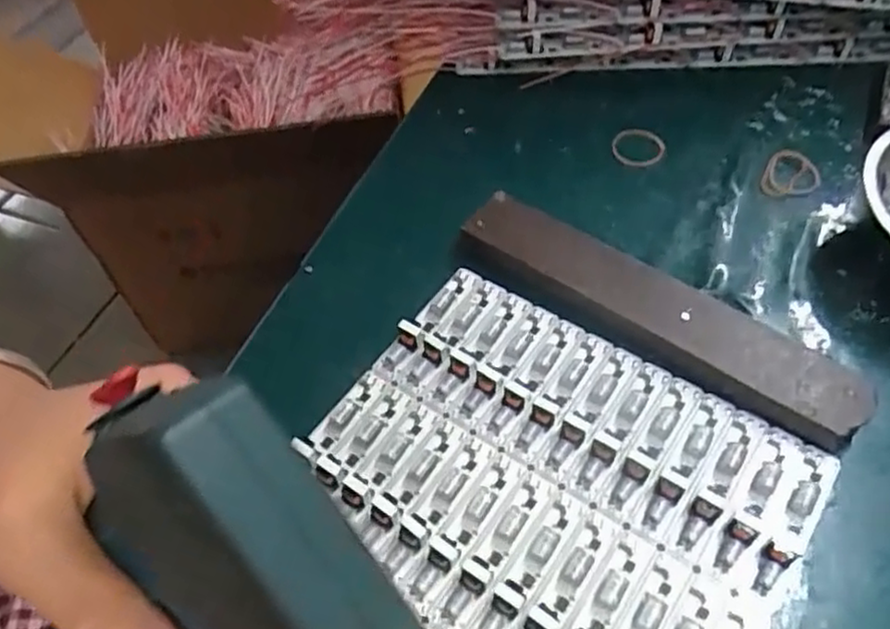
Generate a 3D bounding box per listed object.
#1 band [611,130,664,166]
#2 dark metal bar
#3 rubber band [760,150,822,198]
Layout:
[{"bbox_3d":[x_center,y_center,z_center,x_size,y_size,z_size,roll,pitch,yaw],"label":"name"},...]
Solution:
[{"bbox_3d":[0.111,-0.098,0.409,0.030,0.004,0.029,15,57,15],"label":"band"},{"bbox_3d":[0.094,-0.004,0.334,0.196,0.014,0.035,33,63,25],"label":"dark metal bar"},{"bbox_3d":[0.191,-0.077,0.392,0.029,0.006,0.036,25,67,17],"label":"rubber band"}]

